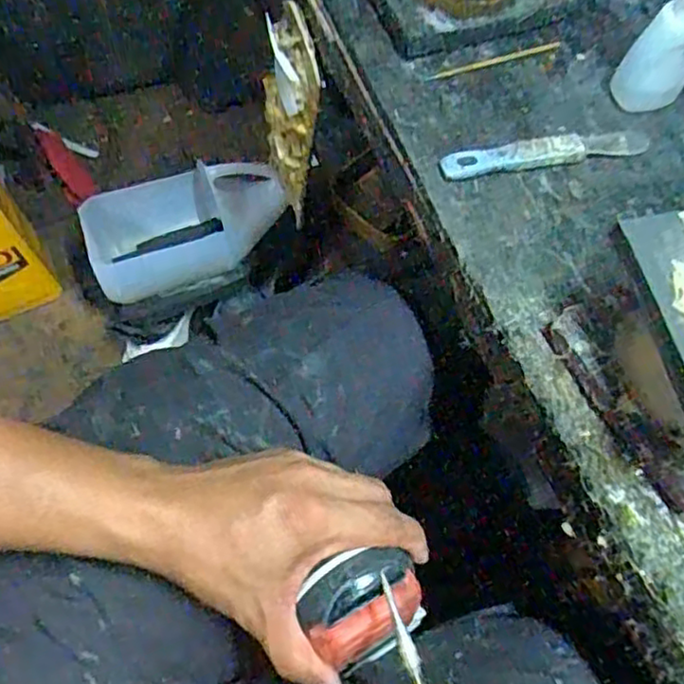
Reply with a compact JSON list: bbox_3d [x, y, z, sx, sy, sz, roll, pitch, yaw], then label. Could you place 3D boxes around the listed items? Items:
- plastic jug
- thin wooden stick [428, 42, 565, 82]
[{"bbox_3d":[-0.211,-0.154,0.889,0.250,0.110,0.137,-16,69,-9],"label":"plastic jug"},{"bbox_3d":[0.102,-0.188,0.447,0.101,0.007,0.005,-21,67,-9],"label":"thin wooden stick"}]

